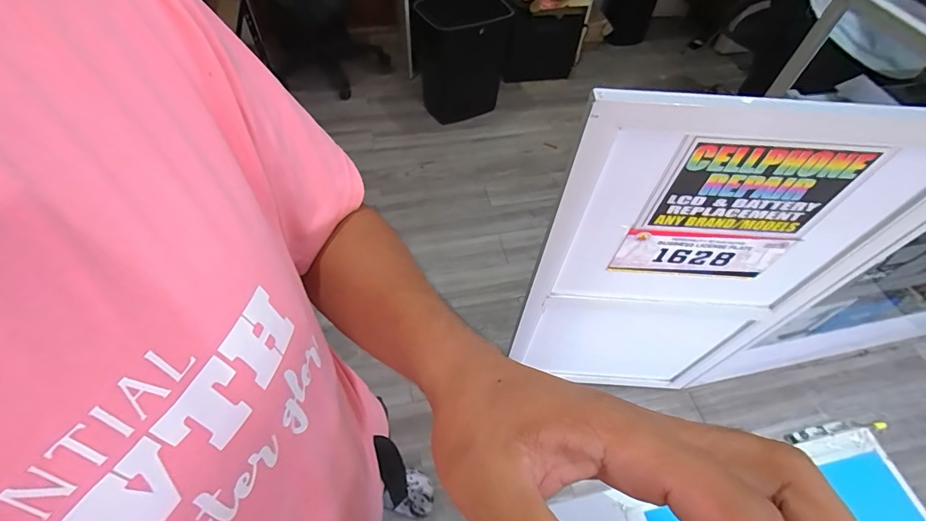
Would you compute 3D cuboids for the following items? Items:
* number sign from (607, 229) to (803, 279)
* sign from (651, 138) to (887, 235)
[{"bbox_3d":[0.460,-0.009,0.823,0.313,0.138,0.008,4,55,0],"label":"number sign"},{"bbox_3d":[0.464,-0.110,0.677,0.264,0.194,0.007,4,56,1],"label":"sign"}]

